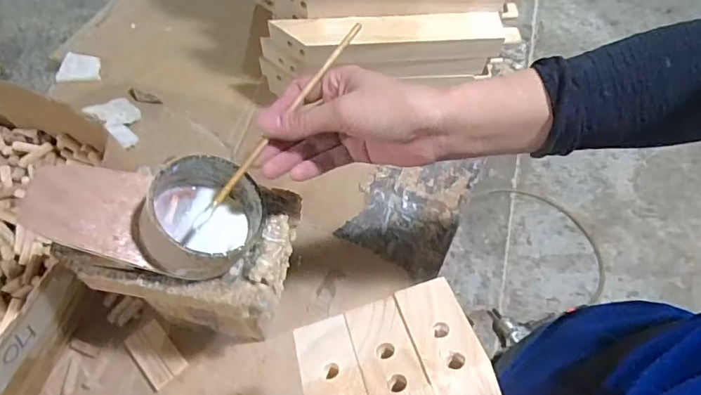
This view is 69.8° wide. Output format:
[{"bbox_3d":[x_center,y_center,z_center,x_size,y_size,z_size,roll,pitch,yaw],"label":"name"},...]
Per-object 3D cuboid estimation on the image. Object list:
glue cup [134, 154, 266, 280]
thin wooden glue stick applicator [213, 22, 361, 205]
[{"bbox_3d":[-0.114,0.015,0.374,0.088,0.046,0.083,0,60,-1],"label":"glue cup"},{"bbox_3d":[-0.043,-0.064,0.365,0.007,0.008,0.172,31,73,16],"label":"thin wooden glue stick applicator"}]

